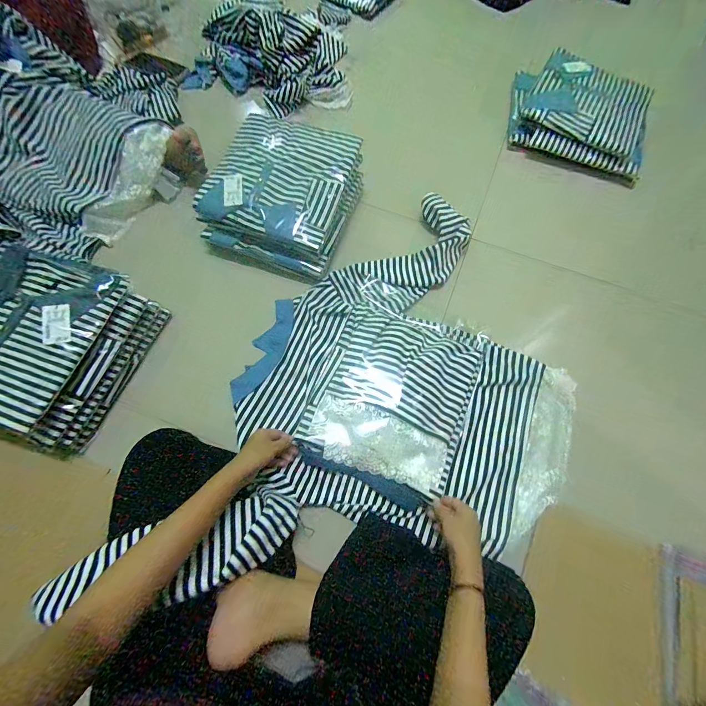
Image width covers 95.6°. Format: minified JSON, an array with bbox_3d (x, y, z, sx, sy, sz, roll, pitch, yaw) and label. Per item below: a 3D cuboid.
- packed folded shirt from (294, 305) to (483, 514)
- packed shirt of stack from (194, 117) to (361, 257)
[{"bbox_3d":[0.073,0.075,0.575,0.256,0.054,0.317,21,72,6],"label":"packed folded shirt"},{"bbox_3d":[-0.144,-0.353,0.650,0.254,0.051,0.251,18,71,6],"label":"packed shirt of stack"}]

